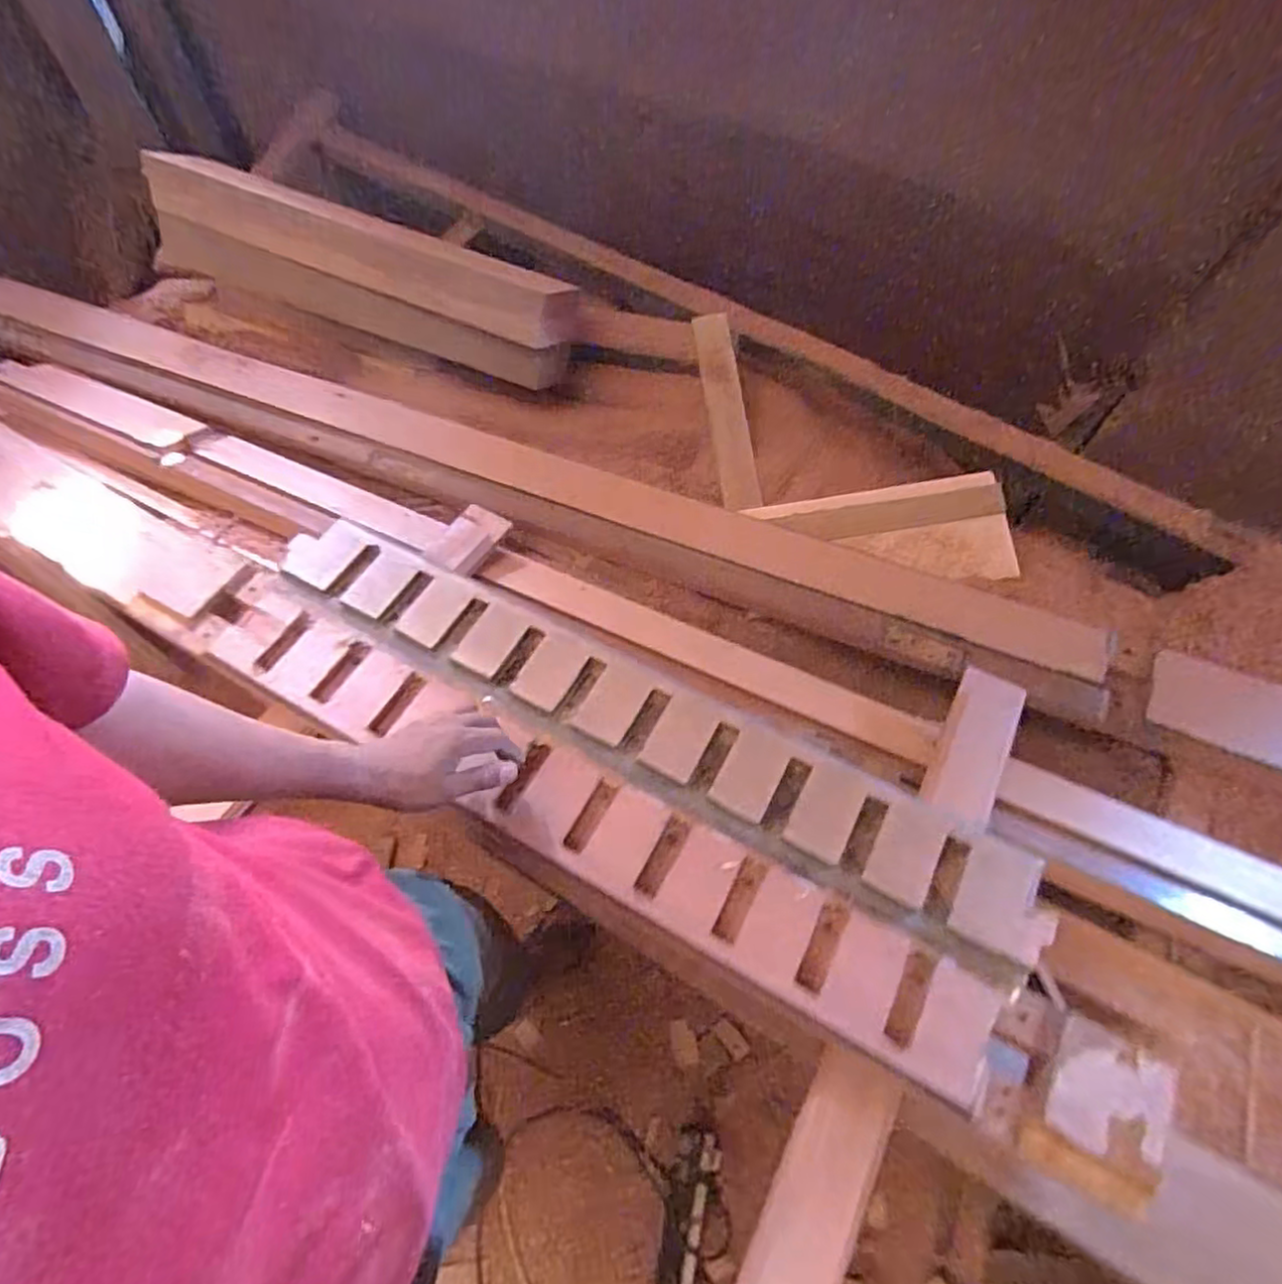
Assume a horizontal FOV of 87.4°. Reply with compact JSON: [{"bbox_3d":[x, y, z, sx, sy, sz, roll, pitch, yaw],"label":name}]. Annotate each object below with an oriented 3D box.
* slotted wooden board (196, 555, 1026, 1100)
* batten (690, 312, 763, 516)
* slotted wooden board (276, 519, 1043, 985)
[{"bbox_3d":[-0.108,0.153,0.697,0.928,0.027,0.127,27,63,15],"label":"slotted wooden board"},{"bbox_3d":[0.151,-0.383,1.167,0.067,0.329,0.030,-18,33,-2],"label":"batten"},{"bbox_3d":[-0.043,0.069,0.733,0.929,0.050,0.134,26,63,12],"label":"slotted wooden board"}]

